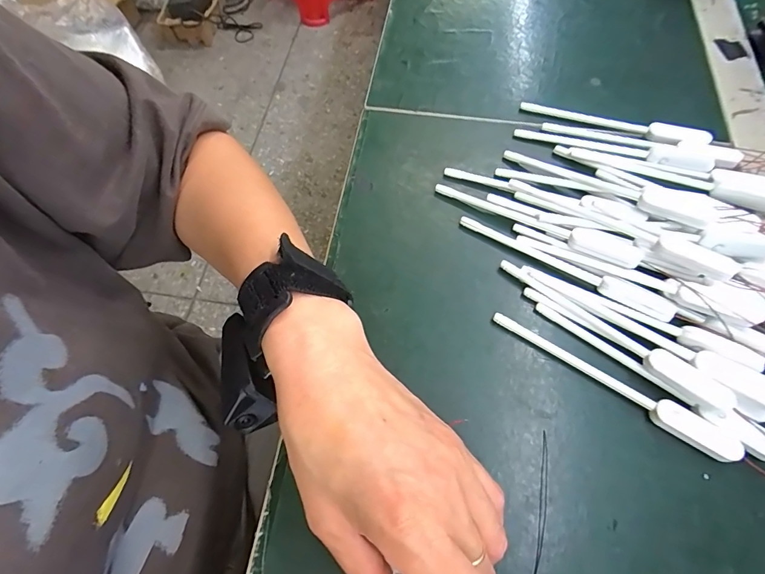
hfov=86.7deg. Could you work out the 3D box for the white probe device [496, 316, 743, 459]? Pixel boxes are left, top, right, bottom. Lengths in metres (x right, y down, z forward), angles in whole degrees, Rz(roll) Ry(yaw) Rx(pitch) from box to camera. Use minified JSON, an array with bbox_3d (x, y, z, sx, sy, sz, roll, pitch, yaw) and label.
[{"bbox_3d":[0.133,0.056,0.242,0.145,0.010,0.015,31,69,15],"label":"white probe device"}]

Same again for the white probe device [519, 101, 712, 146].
[{"bbox_3d":[0.183,-0.131,0.325,0.141,0.009,0.017,17,66,10],"label":"white probe device"}]

